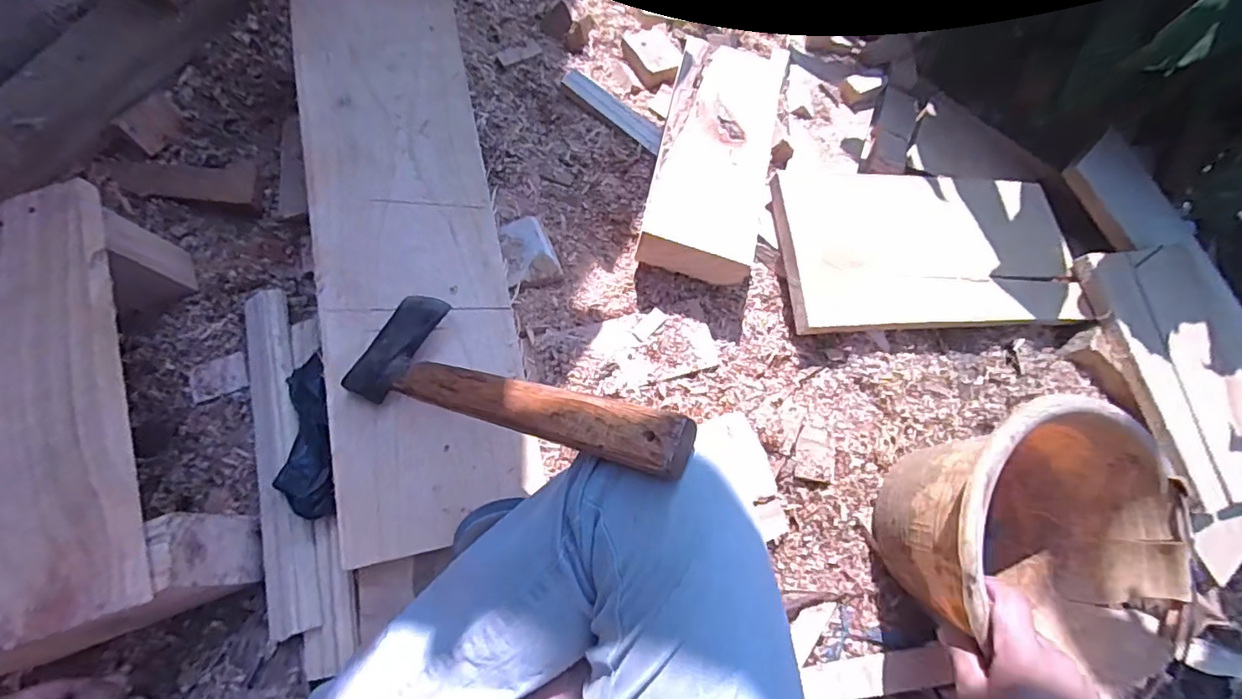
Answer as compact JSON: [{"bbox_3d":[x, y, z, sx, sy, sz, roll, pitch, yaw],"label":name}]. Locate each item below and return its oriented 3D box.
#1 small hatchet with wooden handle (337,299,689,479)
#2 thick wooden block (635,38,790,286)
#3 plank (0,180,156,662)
[{"bbox_3d":[-0.091,0.027,0.426,0.320,0.030,0.099,15,69,33],"label":"small hatchet with wooden handle"},{"bbox_3d":[0.104,-0.221,0.599,0.120,0.038,0.292,11,71,3],"label":"thick wooden block"},{"bbox_3d":[-0.490,0.050,0.415,0.206,0.023,0.358,-19,72,-7],"label":"plank"}]

